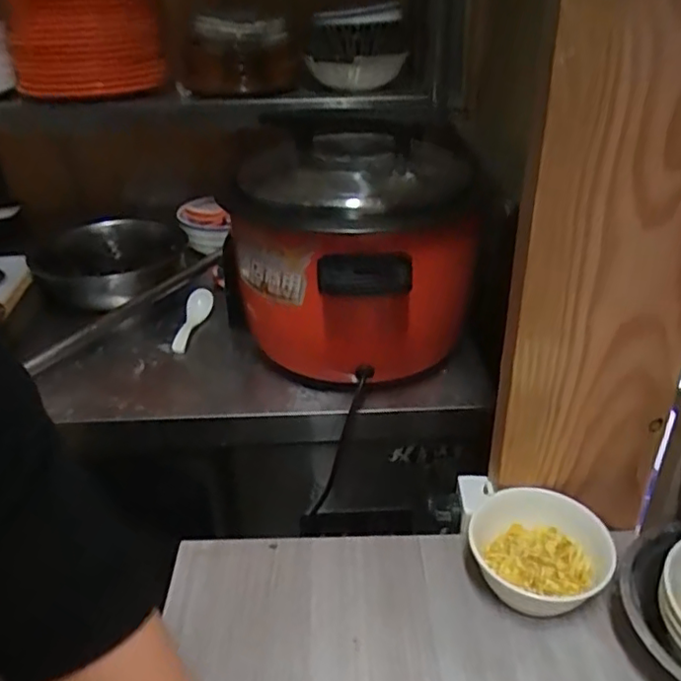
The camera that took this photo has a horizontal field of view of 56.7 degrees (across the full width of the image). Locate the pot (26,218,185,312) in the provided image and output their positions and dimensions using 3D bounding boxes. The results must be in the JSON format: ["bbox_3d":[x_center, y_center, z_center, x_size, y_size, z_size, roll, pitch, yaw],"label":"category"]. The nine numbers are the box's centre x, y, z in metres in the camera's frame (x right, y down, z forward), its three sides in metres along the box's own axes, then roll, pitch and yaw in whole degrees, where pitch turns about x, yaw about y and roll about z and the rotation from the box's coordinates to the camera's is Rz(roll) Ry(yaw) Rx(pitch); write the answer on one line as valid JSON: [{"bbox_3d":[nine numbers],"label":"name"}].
[{"bbox_3d":[-0.370,-0.124,1.032,0.193,0.106,0.186,-1,30,1],"label":"pot"}]

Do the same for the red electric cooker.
[{"bbox_3d":[0.021,-0.102,0.793,0.298,0.274,0.246,24,39,36],"label":"red electric cooker"}]

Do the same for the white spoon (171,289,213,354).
[{"bbox_3d":[-0.227,-0.026,0.940,0.045,0.024,0.129,5,52,16],"label":"white spoon"}]

